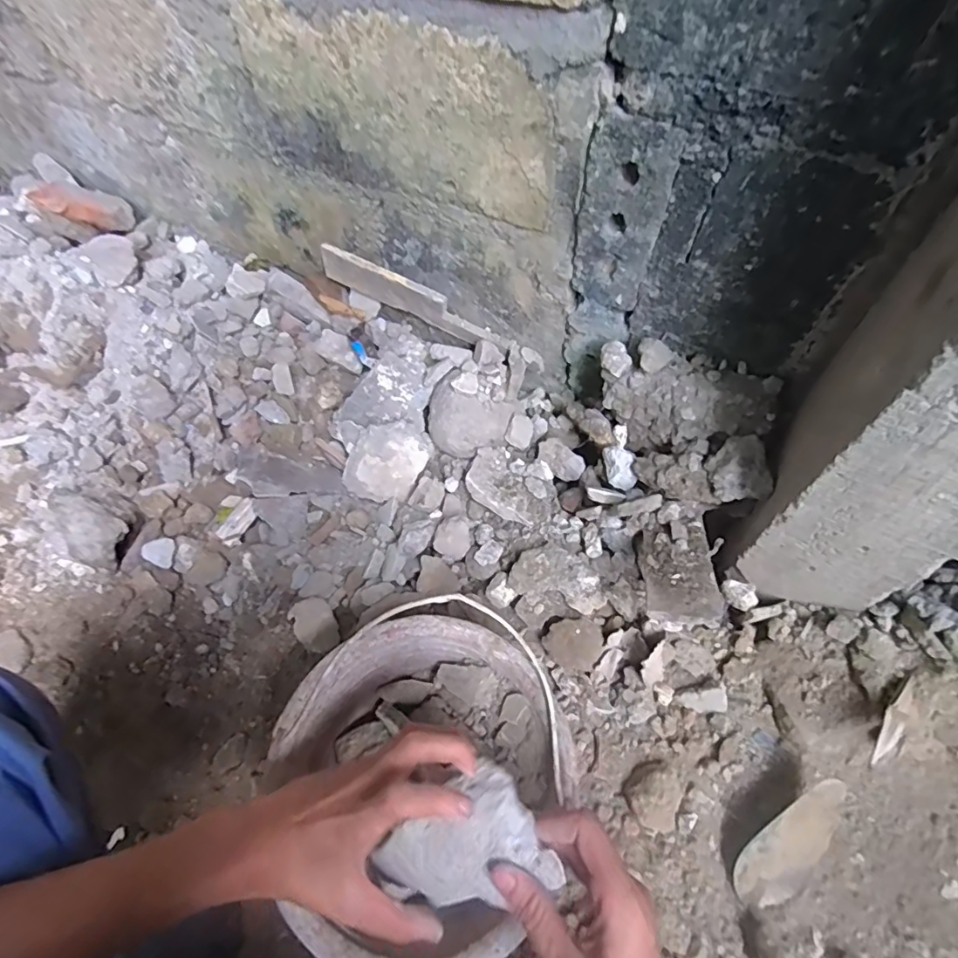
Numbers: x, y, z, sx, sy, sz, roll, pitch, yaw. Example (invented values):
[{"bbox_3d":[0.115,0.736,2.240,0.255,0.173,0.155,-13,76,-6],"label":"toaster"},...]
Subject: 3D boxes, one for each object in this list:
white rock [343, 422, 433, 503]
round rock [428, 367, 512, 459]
[{"bbox_3d":[-0.118,-0.023,0.689,0.077,0.078,0.114,30,64,19],"label":"white rock"},{"bbox_3d":[-0.019,-0.079,0.683,0.110,0.074,0.089,21,62,14],"label":"round rock"}]

